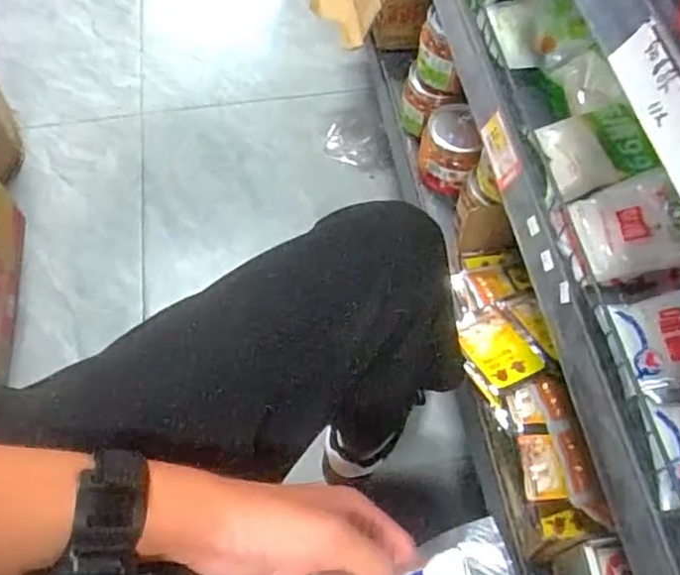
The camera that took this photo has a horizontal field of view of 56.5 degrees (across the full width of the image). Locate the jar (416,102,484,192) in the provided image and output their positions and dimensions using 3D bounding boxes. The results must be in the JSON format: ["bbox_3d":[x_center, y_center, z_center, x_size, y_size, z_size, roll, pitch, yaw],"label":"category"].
[{"bbox_3d":[0.161,-0.210,0.944,0.085,0.100,0.103,9,61,6],"label":"jar"}]

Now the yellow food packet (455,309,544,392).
[{"bbox_3d":[0.194,0.077,0.789,0.071,0.014,0.105,-28,50,-4],"label":"yellow food packet"}]

